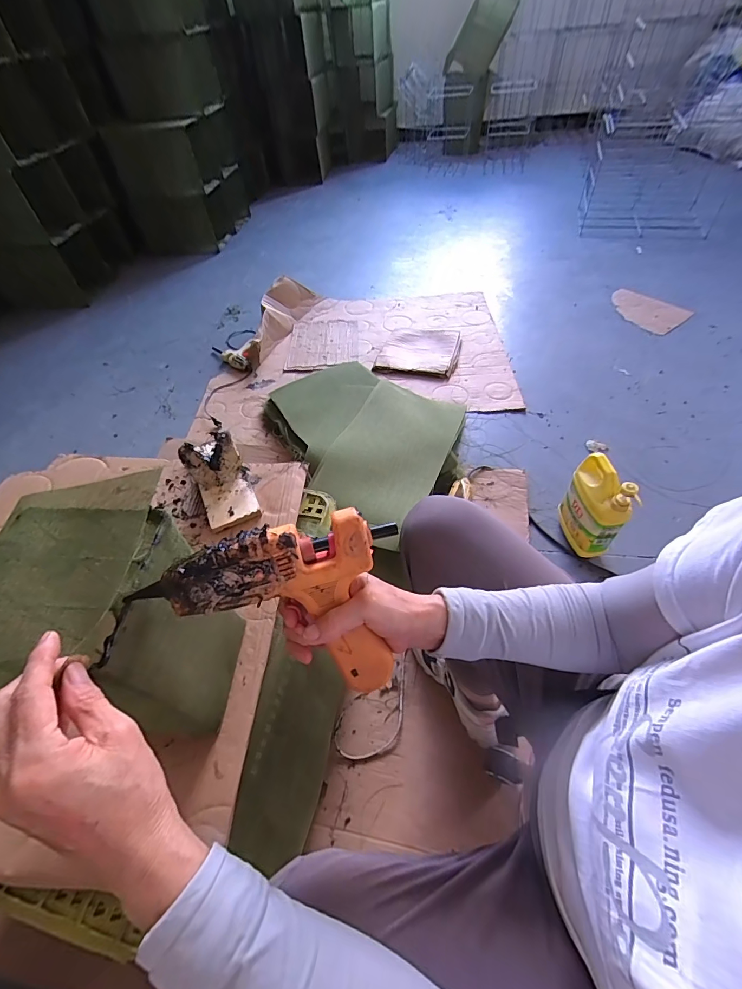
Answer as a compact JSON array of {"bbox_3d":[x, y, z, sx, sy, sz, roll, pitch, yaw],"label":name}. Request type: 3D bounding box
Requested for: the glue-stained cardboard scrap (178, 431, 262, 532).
[{"bbox_3d":[-0.242,-0.019,0.645,0.084,0.081,0.120,-22,53,-12],"label":"glue-stained cardboard scrap"}]

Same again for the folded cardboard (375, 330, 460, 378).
[{"bbox_3d":[0.180,-0.535,1.487,0.281,0.023,0.294,8,54,10],"label":"folded cardboard"}]

